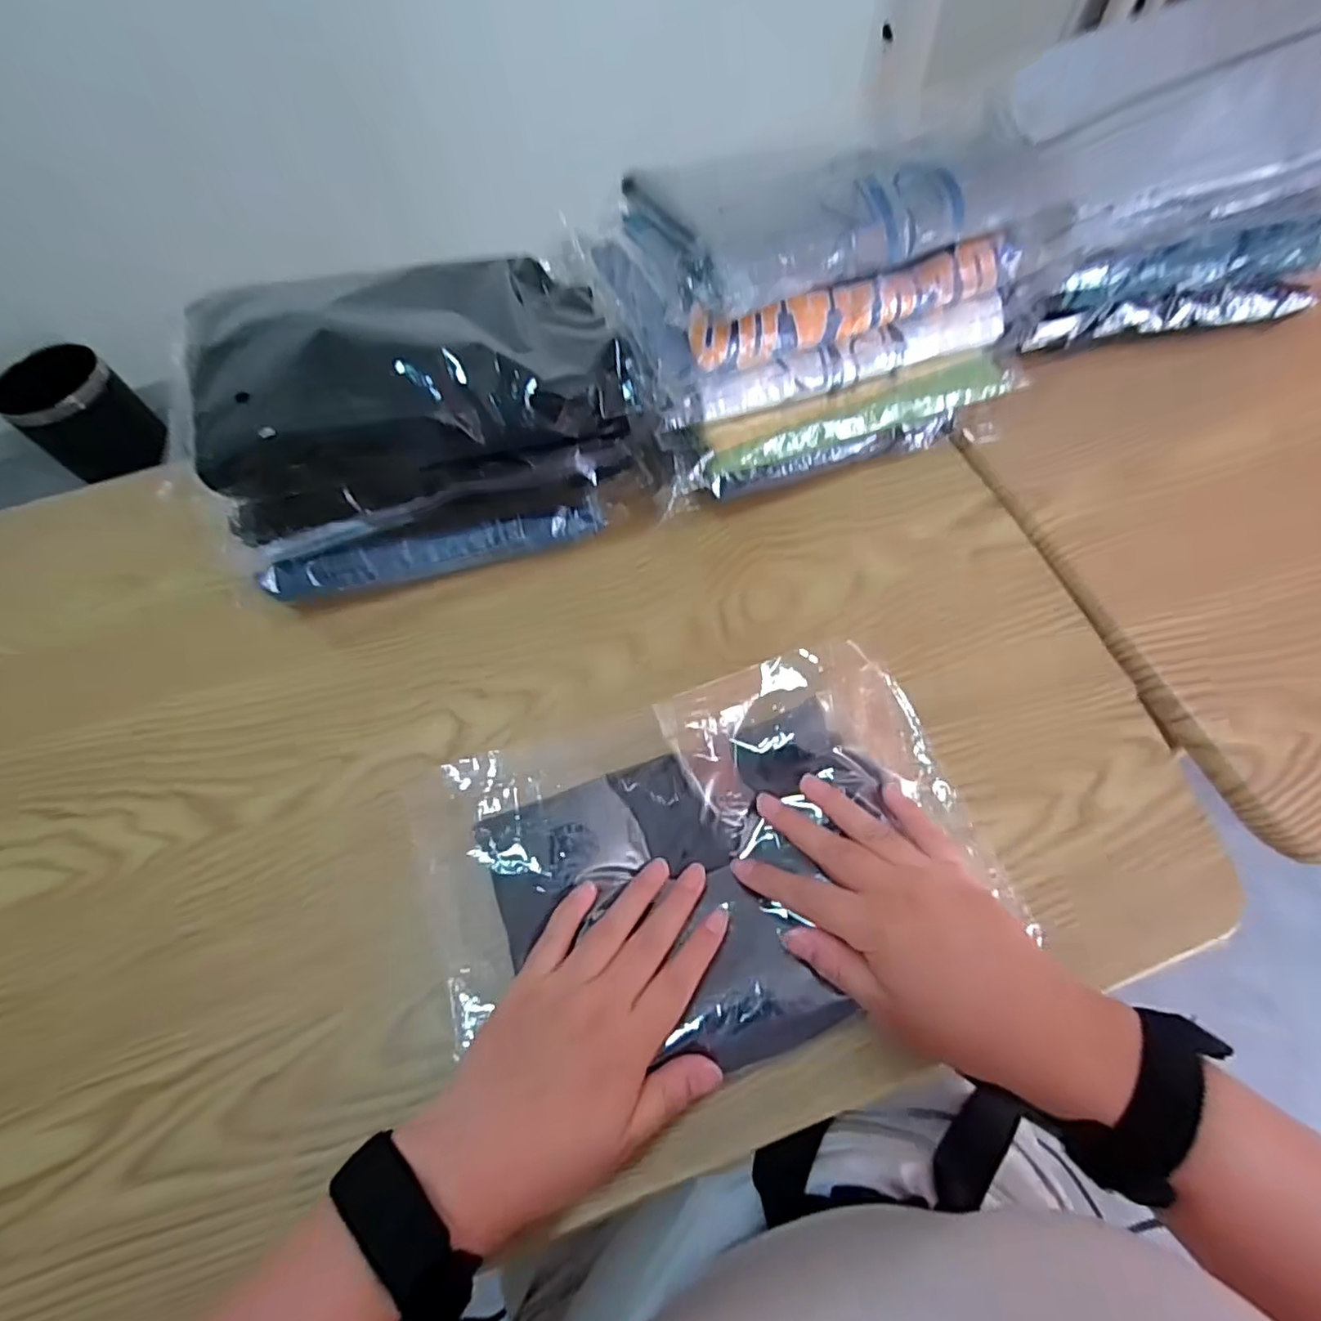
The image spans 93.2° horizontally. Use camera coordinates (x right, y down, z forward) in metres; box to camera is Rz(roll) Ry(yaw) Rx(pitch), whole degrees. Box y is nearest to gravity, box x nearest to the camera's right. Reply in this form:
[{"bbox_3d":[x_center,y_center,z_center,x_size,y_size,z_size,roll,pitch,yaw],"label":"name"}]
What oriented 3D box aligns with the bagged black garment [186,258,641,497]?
[{"bbox_3d":[-0.147,-0.190,0.380,0.239,0.060,0.157,-20,65,-2],"label":"bagged black garment"}]

